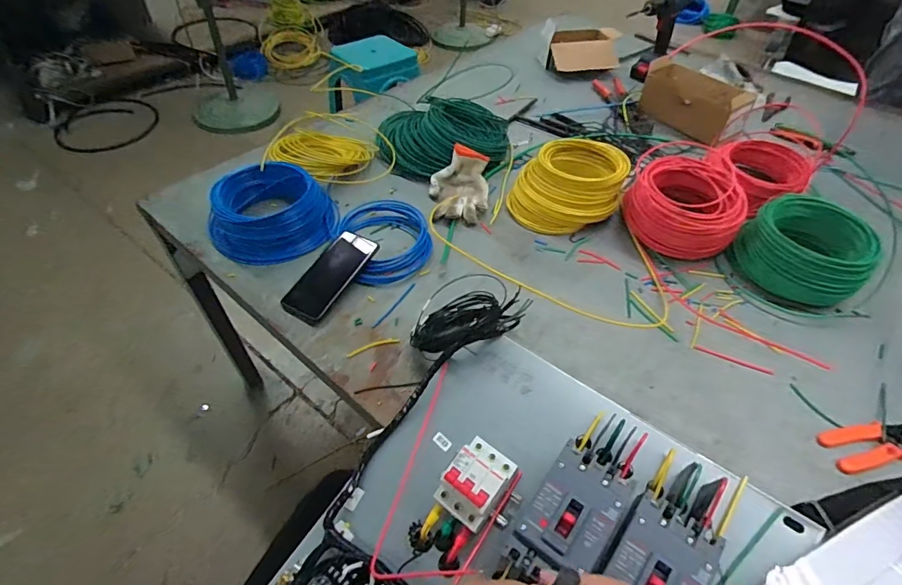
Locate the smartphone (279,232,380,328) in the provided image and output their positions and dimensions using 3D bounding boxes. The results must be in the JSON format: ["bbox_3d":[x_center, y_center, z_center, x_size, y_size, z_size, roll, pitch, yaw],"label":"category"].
[{"bbox_3d":[-0.185,-0.027,0.722,0.069,0.015,0.172,30,62,9],"label":"smartphone"}]

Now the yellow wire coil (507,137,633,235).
[{"bbox_3d":[0.215,-0.211,0.866,0.190,0.079,0.201,1,49,-1],"label":"yellow wire coil"}]

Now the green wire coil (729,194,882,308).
[{"bbox_3d":[0.559,-0.066,0.744,0.155,0.097,0.147,1,49,-1],"label":"green wire coil"}]

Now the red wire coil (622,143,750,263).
[{"bbox_3d":[0.400,-0.168,0.820,0.174,0.099,0.195,10,50,7],"label":"red wire coil"}]

